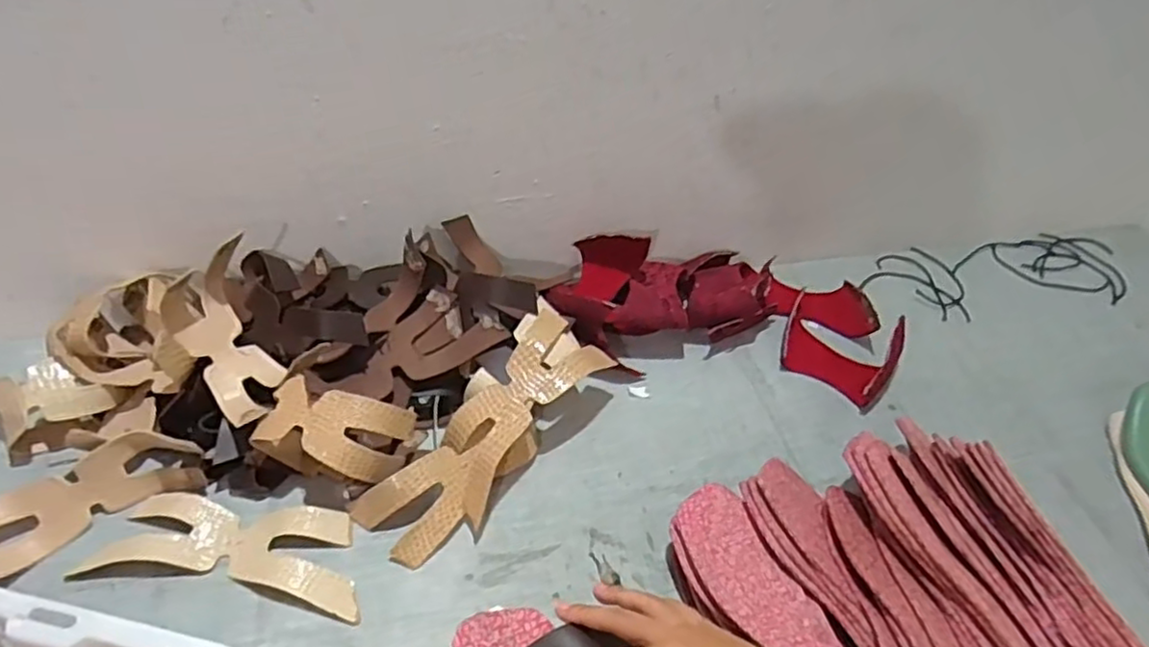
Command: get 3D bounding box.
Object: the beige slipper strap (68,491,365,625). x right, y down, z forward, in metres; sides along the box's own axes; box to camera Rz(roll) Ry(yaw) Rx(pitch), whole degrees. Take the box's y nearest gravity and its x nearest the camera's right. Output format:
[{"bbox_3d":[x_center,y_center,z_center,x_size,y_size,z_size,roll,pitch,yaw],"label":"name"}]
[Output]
[{"bbox_3d":[-0.275,0.184,0.575,0.210,0.017,0.084,8,43,1],"label":"beige slipper strap"}]

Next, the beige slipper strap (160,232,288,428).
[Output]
[{"bbox_3d":[-0.316,0.014,0.627,0.078,0.053,0.161,-23,87,-28],"label":"beige slipper strap"}]

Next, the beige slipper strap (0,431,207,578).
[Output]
[{"bbox_3d":[-0.415,0.147,0.570,0.188,0.050,0.066,-28,53,-31],"label":"beige slipper strap"}]

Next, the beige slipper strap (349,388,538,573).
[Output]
[{"bbox_3d":[-0.101,0.141,0.624,0.082,0.058,0.167,38,70,27],"label":"beige slipper strap"}]

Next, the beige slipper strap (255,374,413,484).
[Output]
[{"bbox_3d":[-0.210,0.092,0.596,0.128,0.063,0.071,6,43,0],"label":"beige slipper strap"}]

